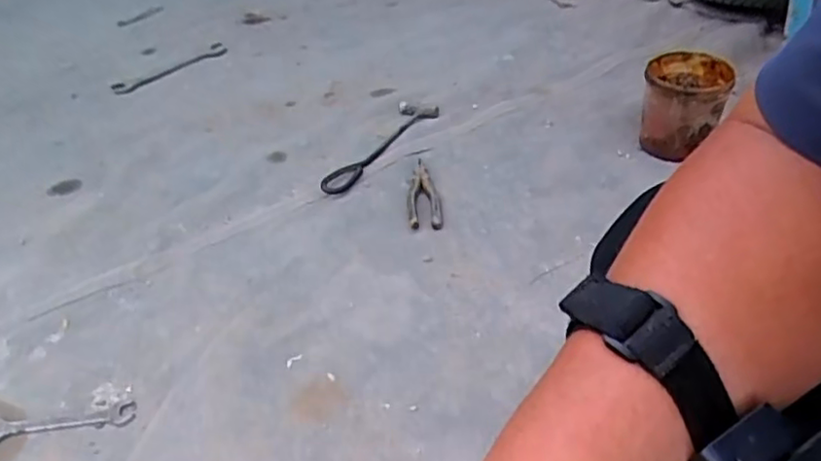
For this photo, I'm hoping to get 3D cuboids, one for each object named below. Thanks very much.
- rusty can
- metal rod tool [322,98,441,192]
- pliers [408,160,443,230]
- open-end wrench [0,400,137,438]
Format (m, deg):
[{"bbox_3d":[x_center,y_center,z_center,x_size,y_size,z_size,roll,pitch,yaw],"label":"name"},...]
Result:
[{"bbox_3d":[0.412,-0.178,0.964,0.119,0.145,0.110,13,41,19],"label":"rusty can"},{"bbox_3d":[-0.044,-0.150,1.107,0.082,0.014,0.316,15,41,21],"label":"metal rod tool"},{"bbox_3d":[0.019,-0.060,0.968,0.049,0.010,0.169,-3,38,-1],"label":"pliers"},{"bbox_3d":[-0.379,0.206,0.685,0.154,0.007,0.030,-6,38,-4],"label":"open-end wrench"}]

